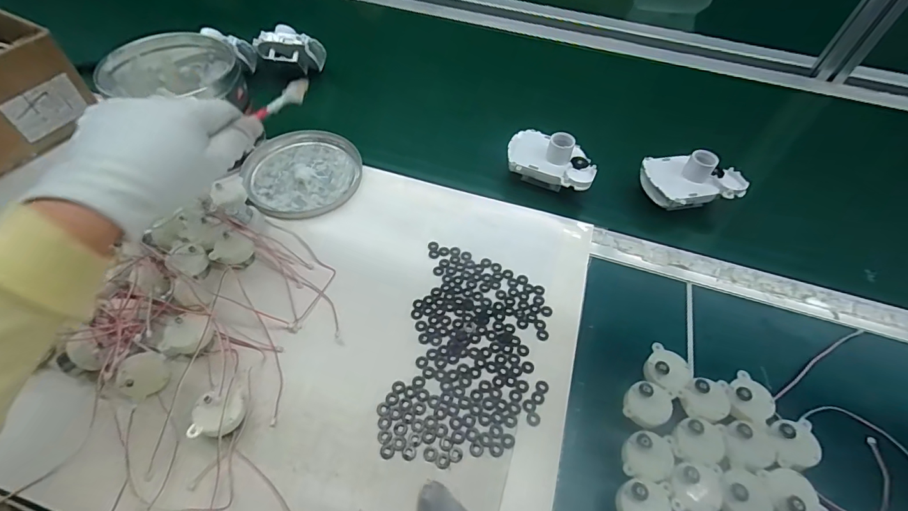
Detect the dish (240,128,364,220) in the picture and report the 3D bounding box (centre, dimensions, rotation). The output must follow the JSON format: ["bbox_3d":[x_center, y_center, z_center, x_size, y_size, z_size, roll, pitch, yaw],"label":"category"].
[{"bbox_3d":[-0.175,-0.098,0.484,0.127,0.012,0.135,2,52,-2],"label":"dish"}]

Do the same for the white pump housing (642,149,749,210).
[{"bbox_3d":[0.266,-0.088,0.467,0.103,0.044,0.065,0,52,-3],"label":"white pump housing"}]

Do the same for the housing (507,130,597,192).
[{"bbox_3d":[0.112,-0.108,0.483,0.100,0.055,0.063,23,55,14],"label":"housing"}]

